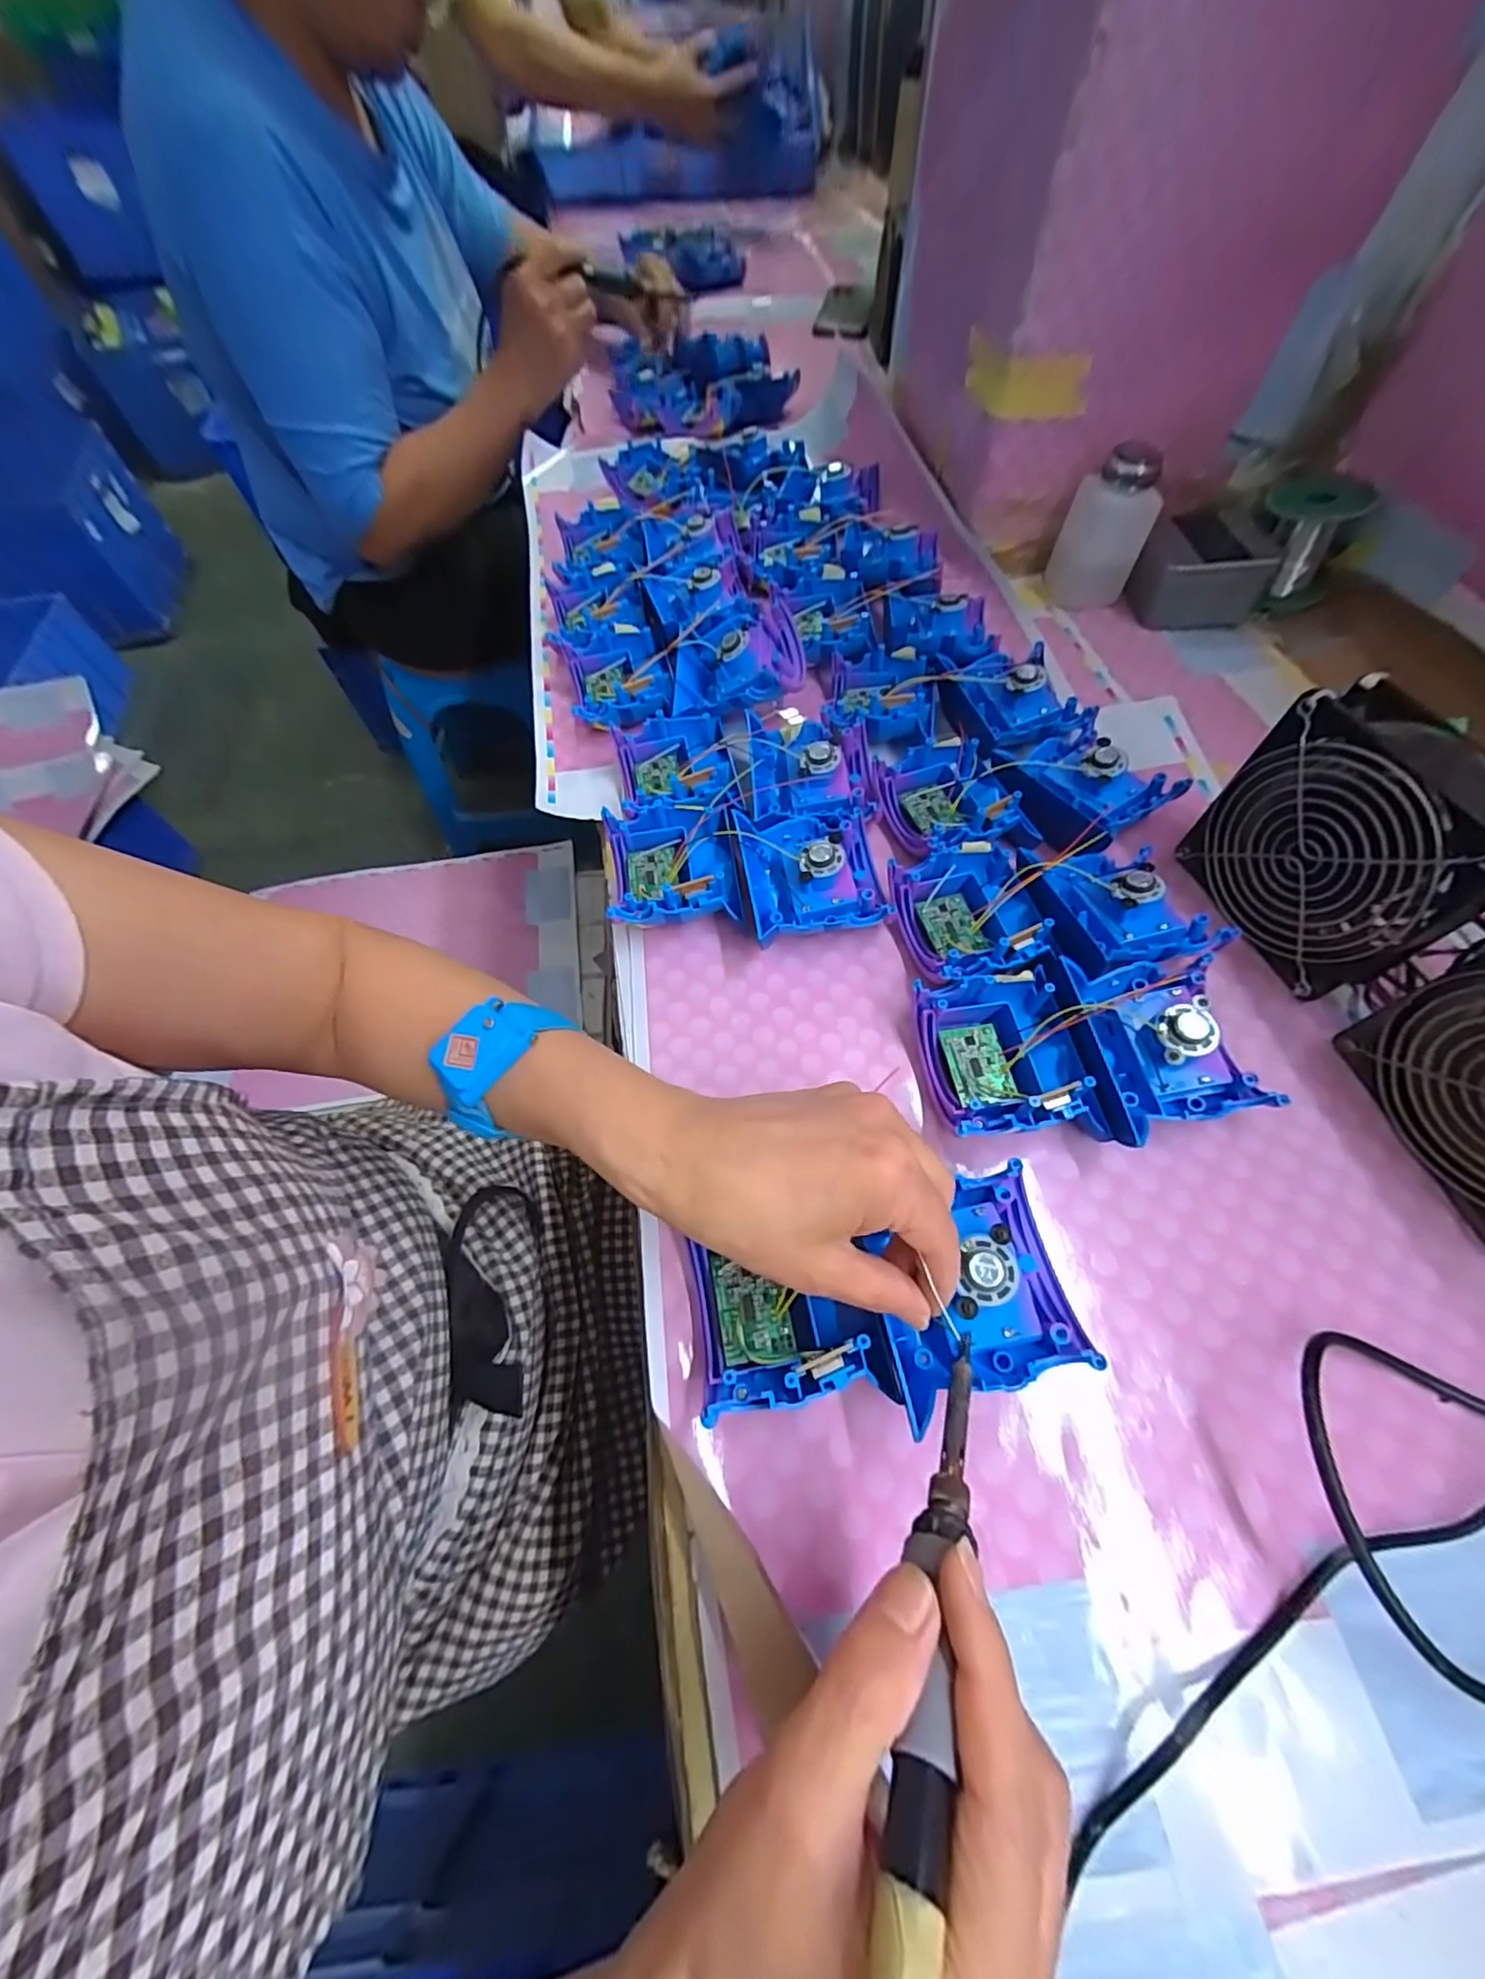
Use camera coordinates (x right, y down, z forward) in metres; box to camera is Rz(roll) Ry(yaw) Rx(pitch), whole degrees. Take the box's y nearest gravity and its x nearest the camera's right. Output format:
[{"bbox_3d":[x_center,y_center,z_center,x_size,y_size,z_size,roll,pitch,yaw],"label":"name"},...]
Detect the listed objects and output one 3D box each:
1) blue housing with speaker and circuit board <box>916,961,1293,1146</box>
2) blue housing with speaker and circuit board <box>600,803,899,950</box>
[{"bbox_3d":[0.172,0.031,0.320,0.153,0.039,0.096,-8,61,-2],"label":"blue housing with speaker and circuit board"},{"bbox_3d":[0.000,-0.070,0.380,0.167,0.041,0.095,2,61,4],"label":"blue housing with speaker and circuit board"}]

